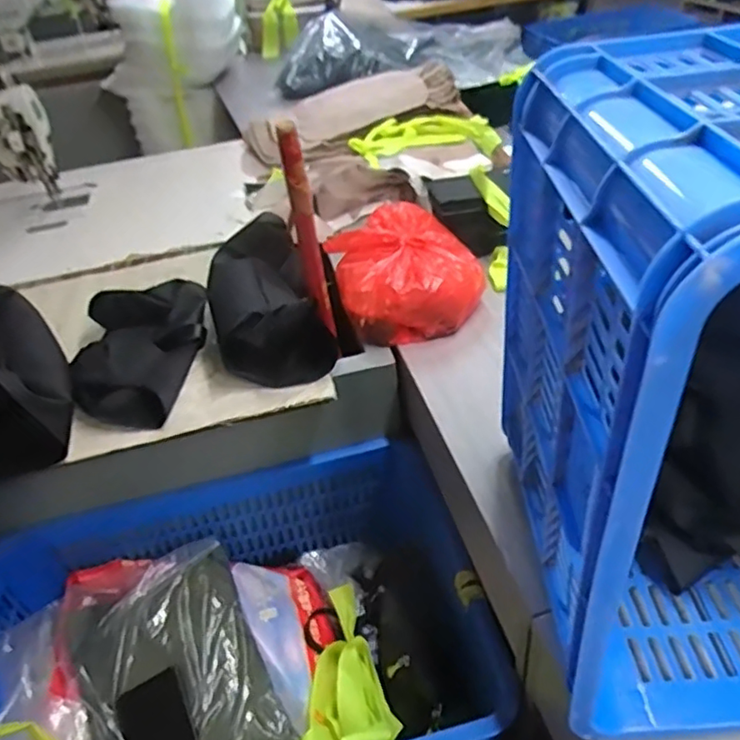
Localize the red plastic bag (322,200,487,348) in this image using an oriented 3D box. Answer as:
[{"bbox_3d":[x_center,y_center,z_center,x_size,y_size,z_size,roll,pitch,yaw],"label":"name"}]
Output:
[{"bbox_3d":[0.049,-0.148,0.909,0.193,0.108,0.230,-15,40,-9],"label":"red plastic bag"}]

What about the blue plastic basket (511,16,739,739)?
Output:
[{"bbox_3d":[0.419,-0.010,0.432,0.588,0.405,0.317,-5,40,3],"label":"blue plastic basket"}]

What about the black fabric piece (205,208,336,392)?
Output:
[{"bbox_3d":[-0.142,-0.082,0.836,0.140,0.137,0.198,-19,41,-14],"label":"black fabric piece"}]

